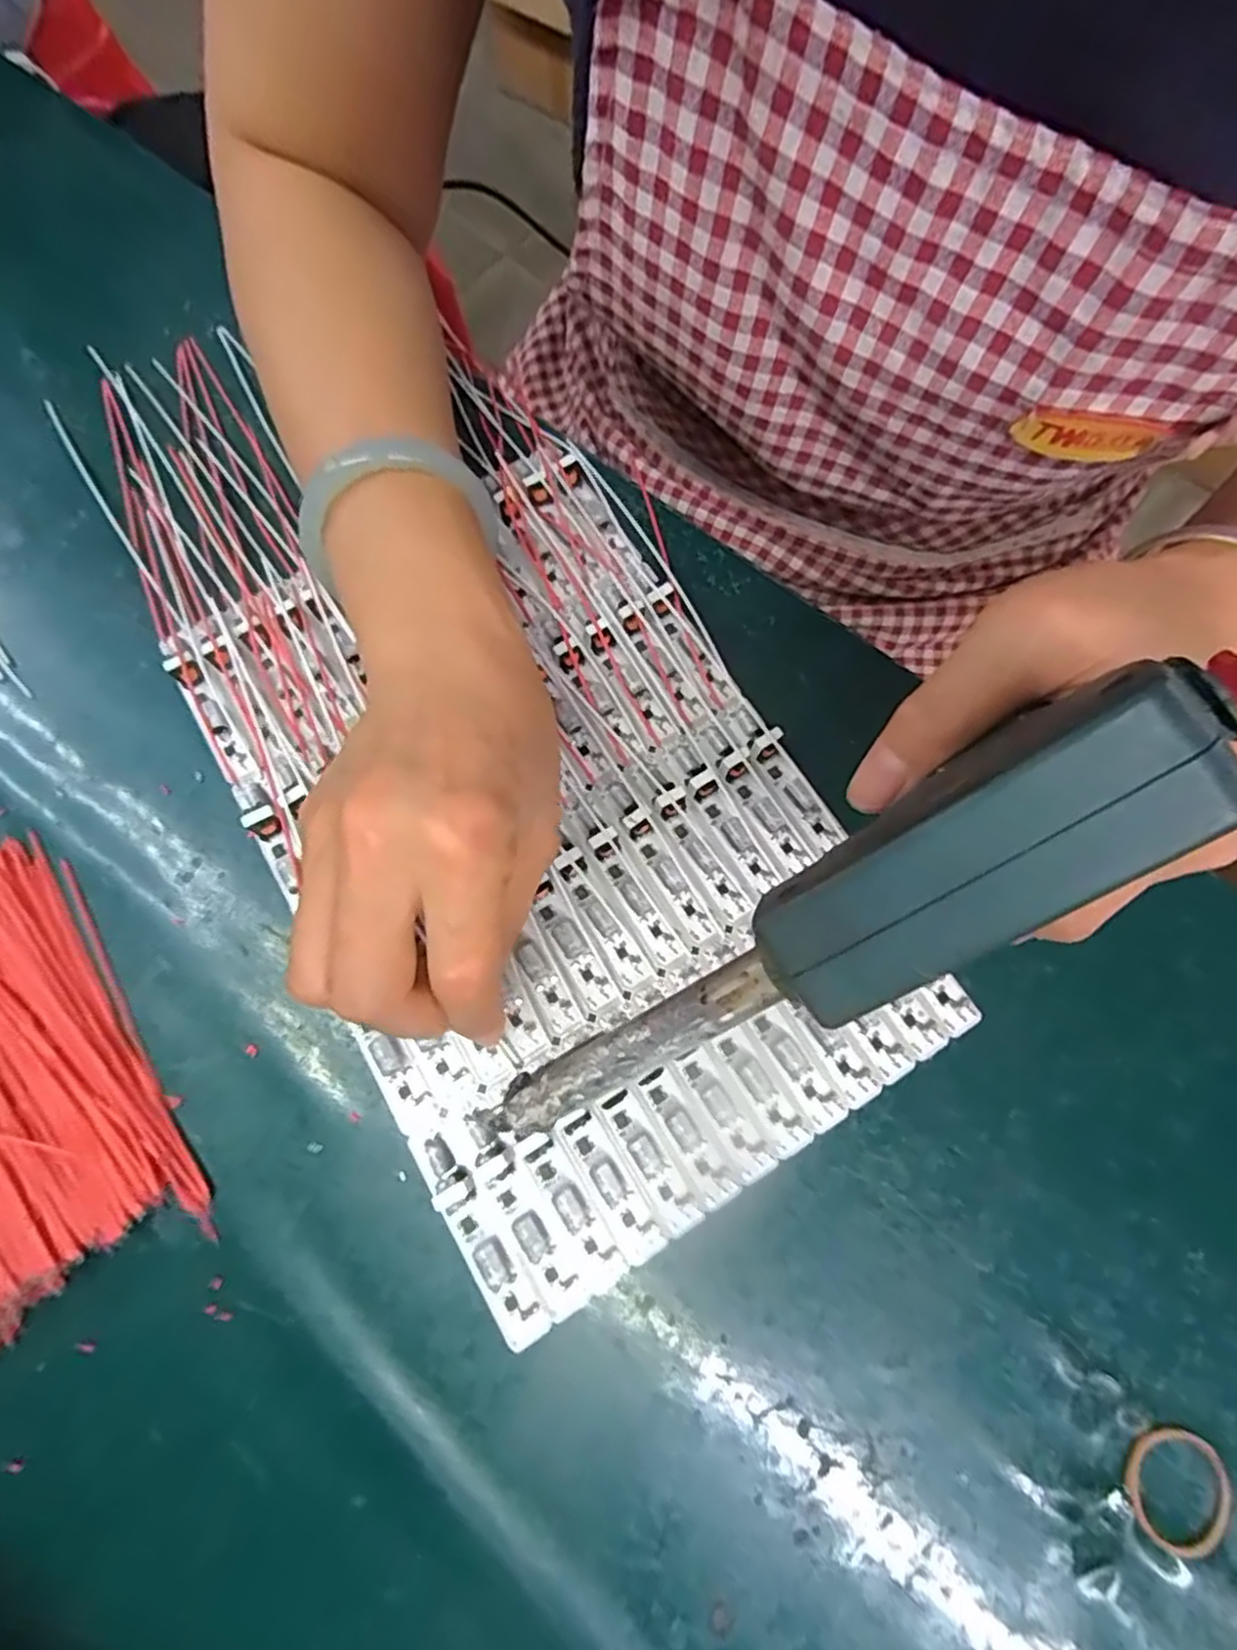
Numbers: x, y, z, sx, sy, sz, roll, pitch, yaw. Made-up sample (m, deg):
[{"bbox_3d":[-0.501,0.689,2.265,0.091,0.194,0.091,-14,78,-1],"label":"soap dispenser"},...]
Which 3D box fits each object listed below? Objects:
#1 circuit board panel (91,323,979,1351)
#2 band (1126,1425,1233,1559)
[{"bbox_3d":[-0.061,-0.052,0.281,0.190,0.015,0.418,-30,76,-9],"label":"circuit board panel"},{"bbox_3d":[0.171,0.203,0.213,0.030,0.004,0.032,0,74,0],"label":"band"}]

